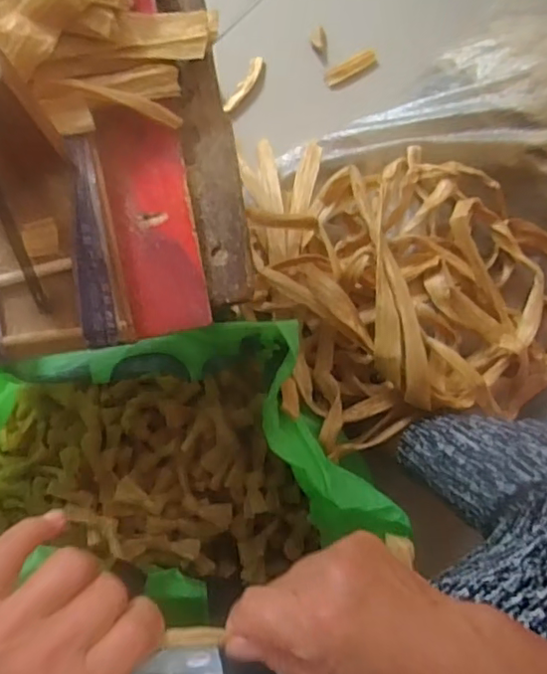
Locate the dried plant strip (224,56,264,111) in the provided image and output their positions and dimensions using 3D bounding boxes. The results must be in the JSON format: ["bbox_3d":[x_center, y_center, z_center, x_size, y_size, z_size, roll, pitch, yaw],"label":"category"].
[{"bbox_3d":[-0.038,-0.337,0.793,0.019,0.012,0.080,29,93,-24],"label":"dried plant strip"}]

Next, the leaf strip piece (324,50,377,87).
[{"bbox_3d":[0.107,-0.368,0.809,0.074,0.013,0.020,-26,90,7],"label":"leaf strip piece"}]

